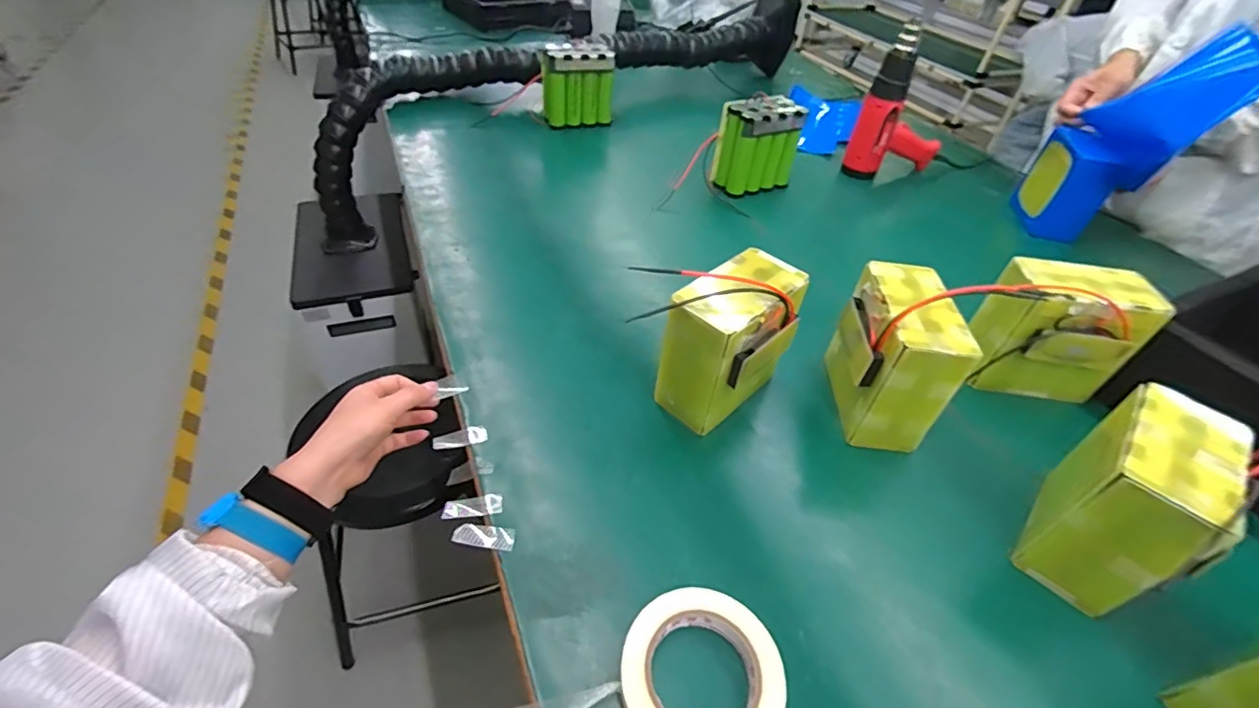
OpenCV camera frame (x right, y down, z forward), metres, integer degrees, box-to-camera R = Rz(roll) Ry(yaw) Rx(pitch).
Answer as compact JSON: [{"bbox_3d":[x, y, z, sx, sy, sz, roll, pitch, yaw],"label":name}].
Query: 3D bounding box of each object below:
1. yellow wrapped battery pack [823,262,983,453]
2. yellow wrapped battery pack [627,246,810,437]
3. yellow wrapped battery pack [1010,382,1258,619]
[{"bbox_3d":[0.273,-0.002,0.575,0.084,0.143,0.141,5,44,-1],"label":"yellow wrapped battery pack"},{"bbox_3d":[0.107,-0.004,0.579,0.147,0.164,0.089,-31,55,-32],"label":"yellow wrapped battery pack"},{"bbox_3d":[0.424,0.132,0.460,0.085,0.145,0.159,37,52,28],"label":"yellow wrapped battery pack"}]

